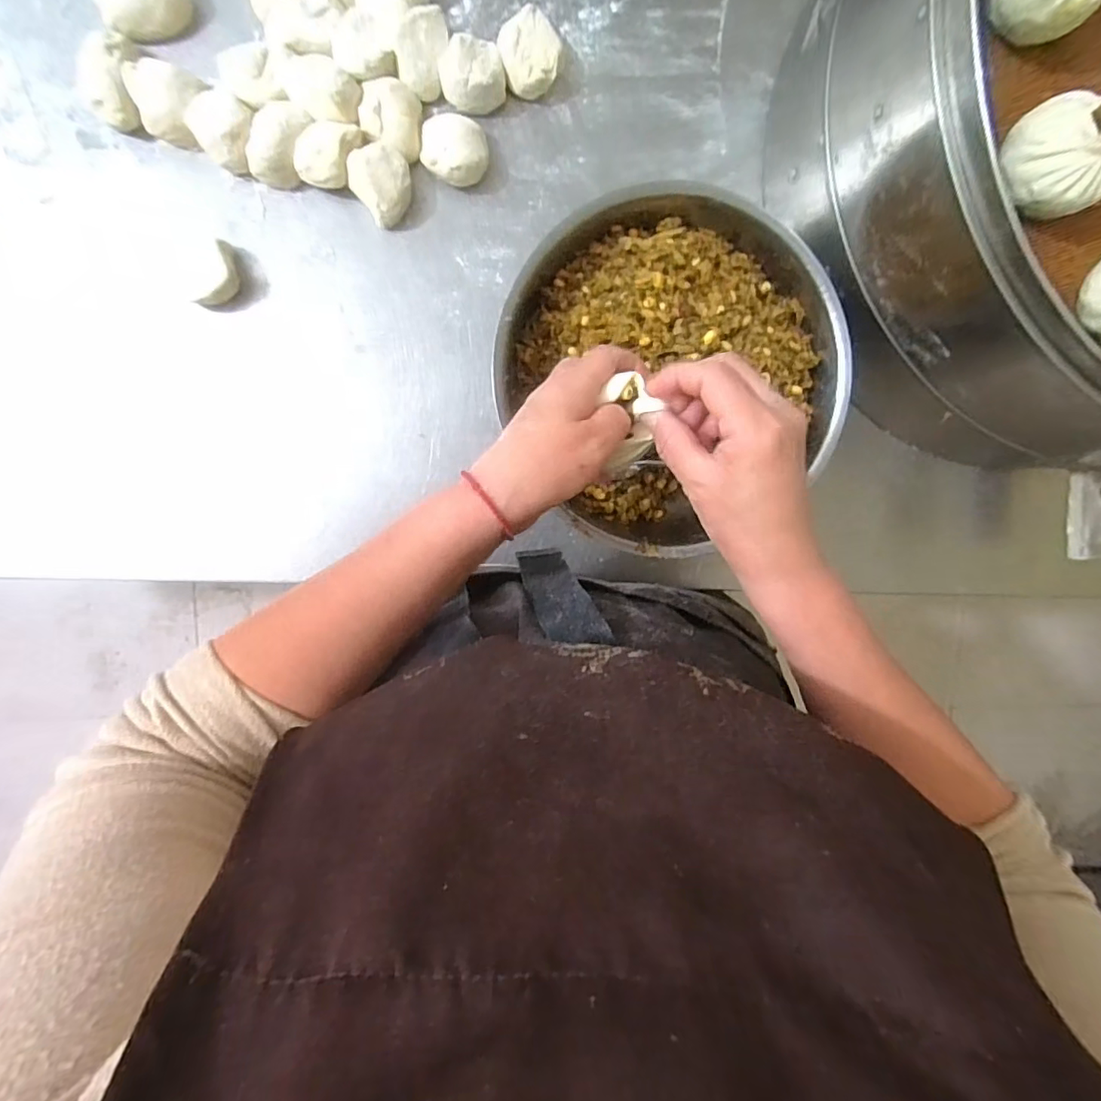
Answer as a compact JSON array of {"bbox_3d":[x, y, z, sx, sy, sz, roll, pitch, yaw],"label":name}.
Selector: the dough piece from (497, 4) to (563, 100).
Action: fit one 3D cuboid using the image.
[{"bbox_3d":[-0.016,-0.377,0.436,0.045,0.025,0.056,5,97,-6],"label":"dough piece"}]

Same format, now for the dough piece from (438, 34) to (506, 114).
[{"bbox_3d":[-0.058,-0.357,0.434,0.048,0.032,0.041,-2,98,-5],"label":"dough piece"}]

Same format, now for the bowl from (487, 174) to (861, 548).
[{"bbox_3d":[0.092,-0.136,0.444,0.255,0.095,0.247,-1,98,-5],"label":"bowl"}]

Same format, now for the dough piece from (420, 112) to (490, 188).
[{"bbox_3d":[-0.073,-0.302,0.436,0.051,0.025,0.043,17,96,-8],"label":"dough piece"}]

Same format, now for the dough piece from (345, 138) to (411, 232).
[{"bbox_3d":[-0.127,-0.280,0.437,0.043,0.032,0.046,-1,98,-5],"label":"dough piece"}]

